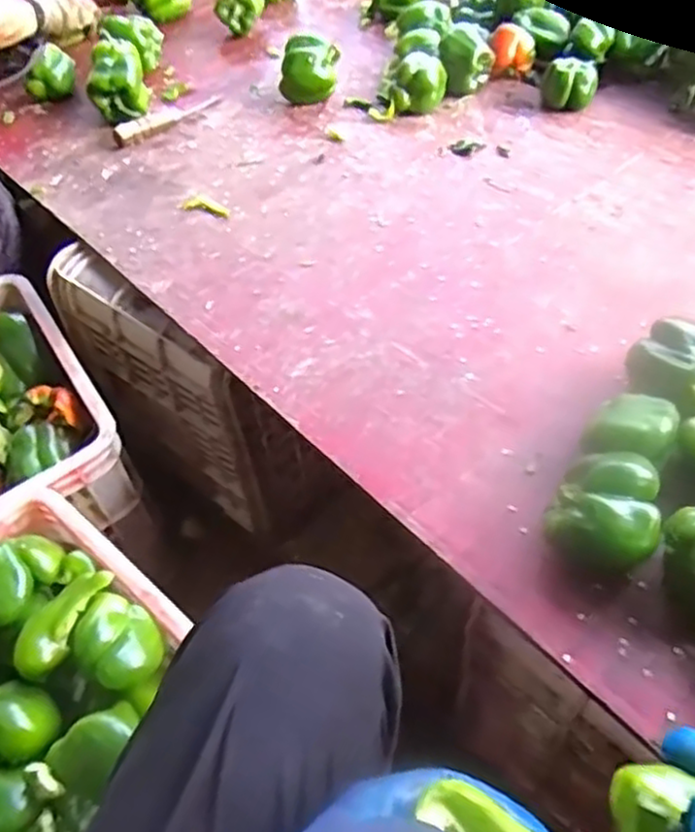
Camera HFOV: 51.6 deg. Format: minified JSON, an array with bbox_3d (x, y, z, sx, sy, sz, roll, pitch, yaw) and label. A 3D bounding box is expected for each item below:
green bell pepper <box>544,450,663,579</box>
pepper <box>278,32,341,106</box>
[{"bbox_3d":[0.171,0.071,0.487,0.067,0.072,0.070,-3,49,4],"label":"green bell pepper"},{"bbox_3d":[-0.051,-0.468,0.984,0.080,0.081,0.073,-9,49,-1],"label":"pepper"}]

